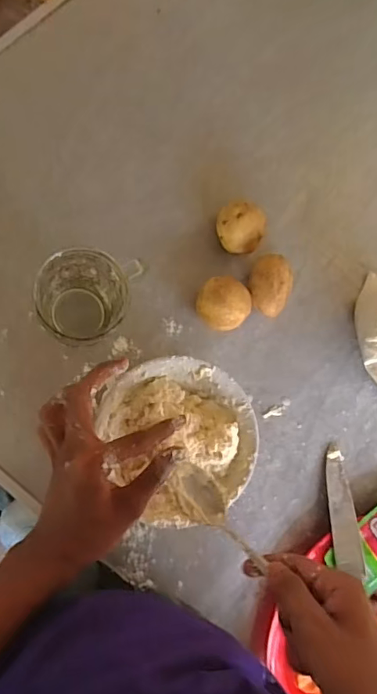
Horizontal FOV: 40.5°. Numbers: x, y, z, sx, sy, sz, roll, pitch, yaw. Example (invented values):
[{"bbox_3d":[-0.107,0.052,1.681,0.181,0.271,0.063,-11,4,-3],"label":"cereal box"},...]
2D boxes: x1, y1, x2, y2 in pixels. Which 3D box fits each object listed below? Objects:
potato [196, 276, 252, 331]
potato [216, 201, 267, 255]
[{"bbox_3d":[0.035,-0.044,0.536,0.053,0.047,0.051,2,82,-12],"label":"potato"},{"bbox_3d":[0.055,-0.125,0.552,0.050,0.047,0.049,2,82,-12],"label":"potato"}]

